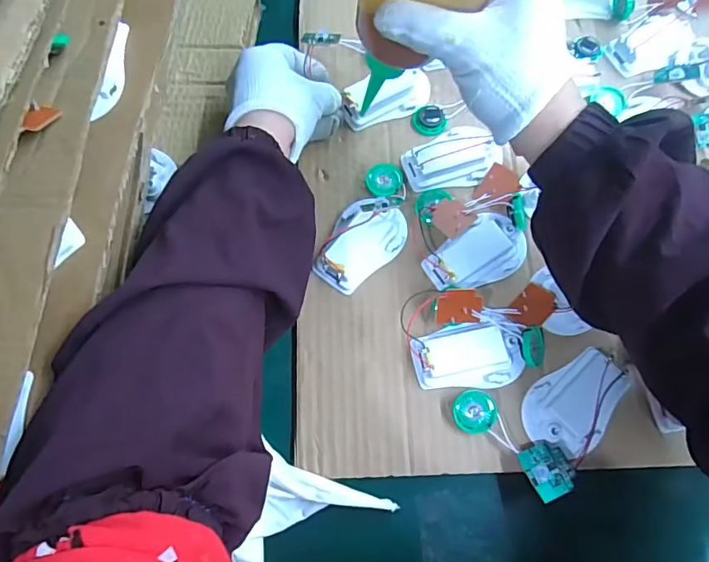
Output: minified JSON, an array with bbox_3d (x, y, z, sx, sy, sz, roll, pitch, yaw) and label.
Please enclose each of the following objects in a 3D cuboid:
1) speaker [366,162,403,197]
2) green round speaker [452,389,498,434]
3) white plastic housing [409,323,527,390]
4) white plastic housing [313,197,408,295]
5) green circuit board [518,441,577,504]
[{"bbox_3d":[0.024,-0.081,0.389,0.028,0.008,0.032,7,71,5],"label":"speaker"},{"bbox_3d":[0.083,0.090,0.334,0.028,0.010,0.028,-1,71,2],"label":"green round speaker"},{"bbox_3d":[0.080,0.053,0.343,0.075,0.015,0.043,-4,71,1],"label":"white plastic housing"},{"bbox_3d":[0.005,-0.033,0.368,0.051,0.021,0.081,40,77,14],"label":"white plastic housing"},{"bbox_3d":[0.125,0.121,0.313,0.029,0.004,0.033,-21,56,-8],"label":"green circuit board"}]

